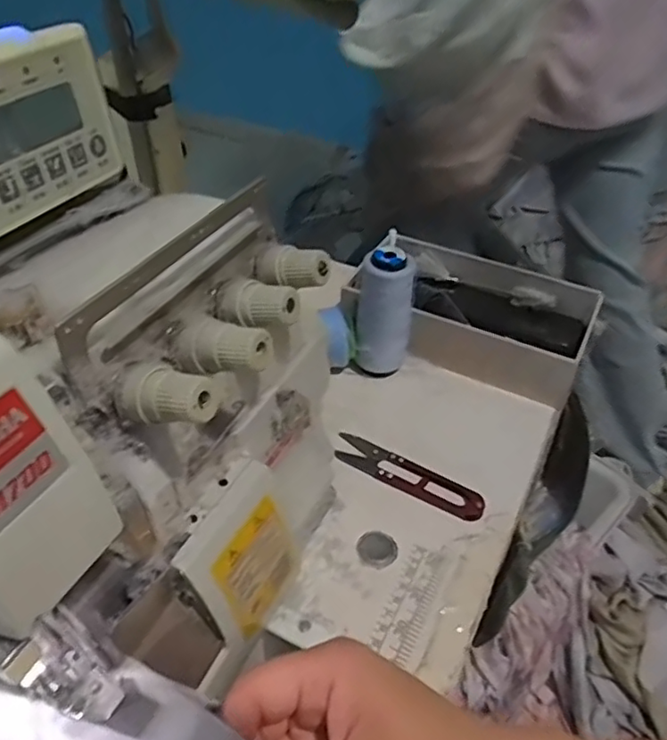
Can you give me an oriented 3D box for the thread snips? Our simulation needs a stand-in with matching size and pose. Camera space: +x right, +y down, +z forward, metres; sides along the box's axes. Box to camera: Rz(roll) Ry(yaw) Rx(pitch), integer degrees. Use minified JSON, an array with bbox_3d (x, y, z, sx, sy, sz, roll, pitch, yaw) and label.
[{"bbox_3d":[0.054,0.076,0.450,0.115,0.010,0.027,24,48,21],"label":"thread snips"}]

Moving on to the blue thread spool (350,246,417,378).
[{"bbox_3d":[0.040,-0.042,0.502,0.038,0.114,0.039,1,43,-1],"label":"blue thread spool"}]

